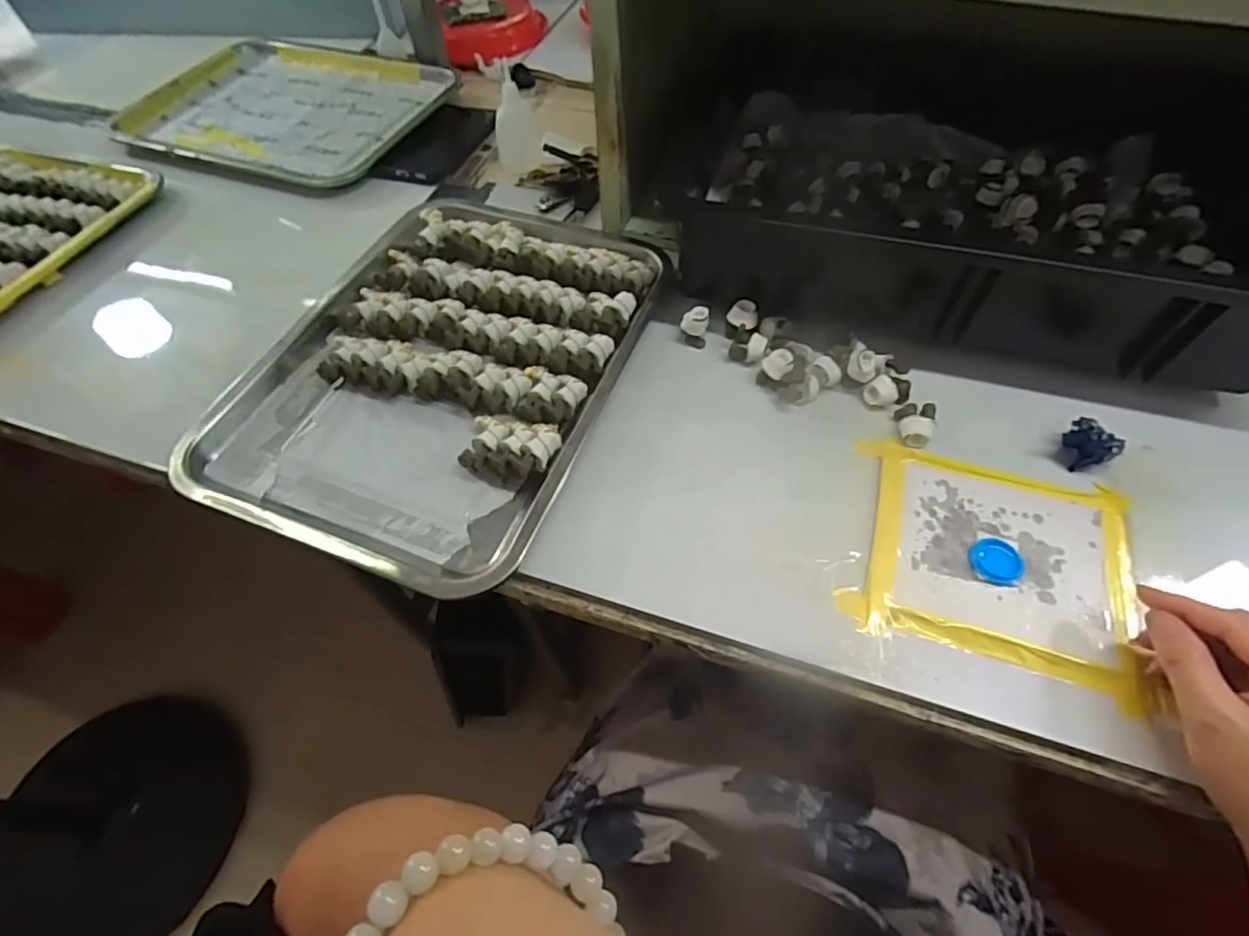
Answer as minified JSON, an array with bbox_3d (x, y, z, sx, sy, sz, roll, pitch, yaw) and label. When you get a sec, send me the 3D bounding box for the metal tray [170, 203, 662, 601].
[{"bbox_3d":[-0.132,-0.087,0.460,0.263,0.029,0.356,19,60,14],"label":"metal tray"}]

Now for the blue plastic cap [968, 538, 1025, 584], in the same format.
[{"bbox_3d":[0.227,0.057,0.360,0.027,0.006,0.029,-1,57,2],"label":"blue plastic cap"}]

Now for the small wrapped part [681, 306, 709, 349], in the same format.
[{"bbox_3d":[0.057,-0.113,0.471,0.021,0.025,0.020,-1,57,2],"label":"small wrapped part"}]

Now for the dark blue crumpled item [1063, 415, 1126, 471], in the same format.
[{"bbox_3d":[0.312,-0.015,0.397,0.028,0.020,0.032,-28,60,-15],"label":"dark blue crumpled item"}]

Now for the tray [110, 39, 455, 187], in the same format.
[{"bbox_3d":[-0.399,-0.429,0.698,0.341,0.017,0.257,16,59,12],"label":"tray"}]

